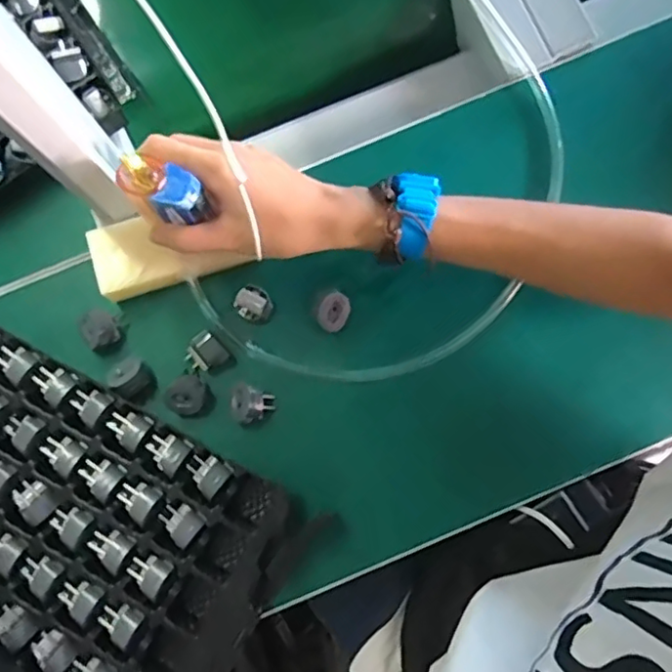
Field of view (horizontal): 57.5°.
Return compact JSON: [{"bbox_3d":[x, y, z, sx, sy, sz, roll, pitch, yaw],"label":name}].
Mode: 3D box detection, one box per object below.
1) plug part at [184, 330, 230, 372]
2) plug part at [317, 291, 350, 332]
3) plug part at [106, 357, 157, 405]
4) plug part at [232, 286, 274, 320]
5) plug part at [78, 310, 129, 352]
[{"bbox_3d":[-0.094,0.014,0.443,0.028,0.017,0.026,-42,81,-4],"label":"plug part"},{"bbox_3d":[-0.001,-0.018,0.450,0.021,0.016,0.027,34,84,8],"label":"plug part"},{"bbox_3d":[-0.147,0.032,0.447,0.027,0.026,0.030,-43,81,-4],"label":"plug part"},{"bbox_3d":[-0.061,-0.024,0.451,0.026,0.014,0.023,30,83,7],"label":"plug part"},{"bbox_3d":[-0.173,-0.005,0.459,0.029,0.021,0.026,-29,81,-2],"label":"plug part"}]

